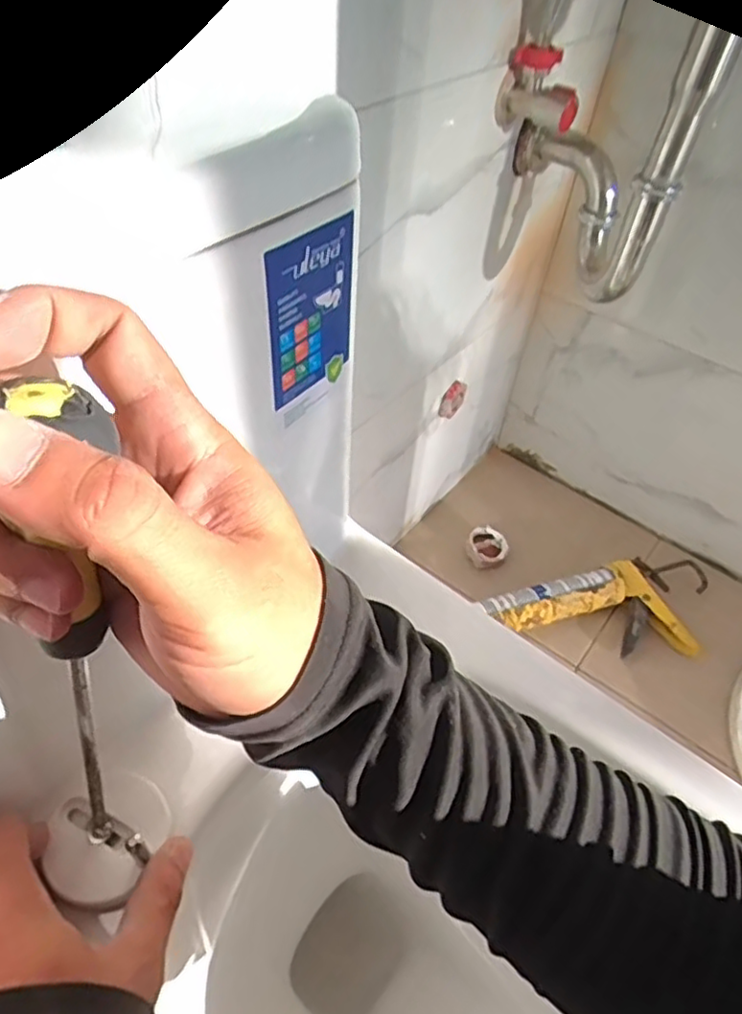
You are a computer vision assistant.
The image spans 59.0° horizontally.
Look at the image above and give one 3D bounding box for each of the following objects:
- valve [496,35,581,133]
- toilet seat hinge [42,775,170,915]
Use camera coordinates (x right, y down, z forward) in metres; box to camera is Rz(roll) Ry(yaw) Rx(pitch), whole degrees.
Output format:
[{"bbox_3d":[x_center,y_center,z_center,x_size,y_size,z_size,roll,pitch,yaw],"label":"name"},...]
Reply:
[{"bbox_3d":[0.154,-0.375,0.588,0.070,0.061,0.036,23,50,16],"label":"valve"},{"bbox_3d":[-0.127,0.157,0.314,0.051,0.013,0.058,23,50,16],"label":"toilet seat hinge"}]

